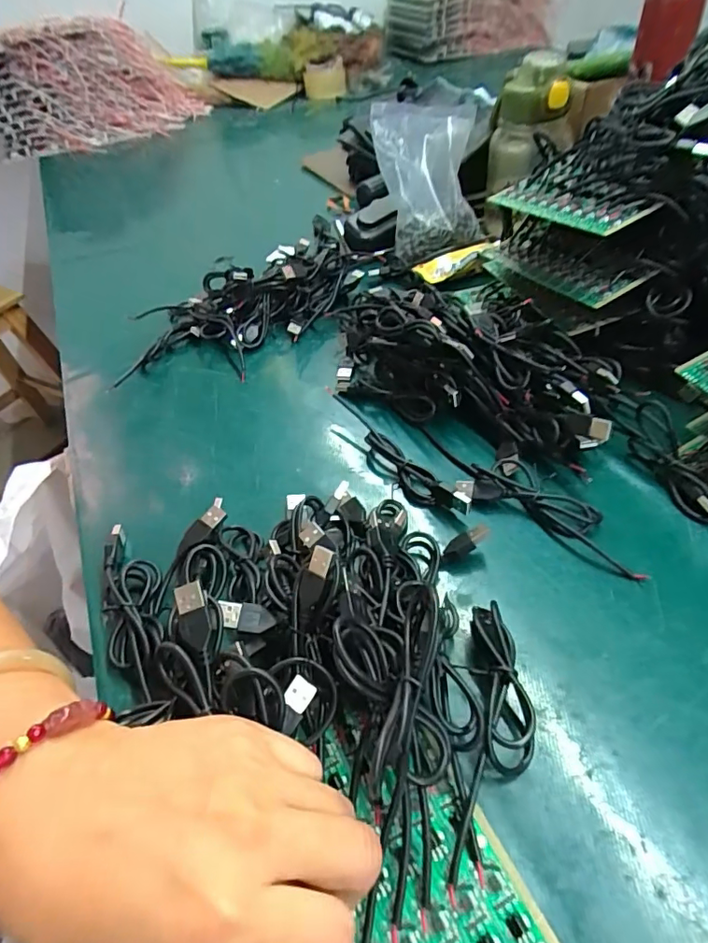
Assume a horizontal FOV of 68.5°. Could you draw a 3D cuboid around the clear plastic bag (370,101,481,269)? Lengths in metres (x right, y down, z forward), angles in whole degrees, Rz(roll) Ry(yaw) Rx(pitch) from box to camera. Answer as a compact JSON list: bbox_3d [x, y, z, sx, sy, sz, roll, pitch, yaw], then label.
[{"bbox_3d":[0.082,-0.327,0.594,0.118,0.132,0.143,-1,46,5],"label":"clear plastic bag"}]

